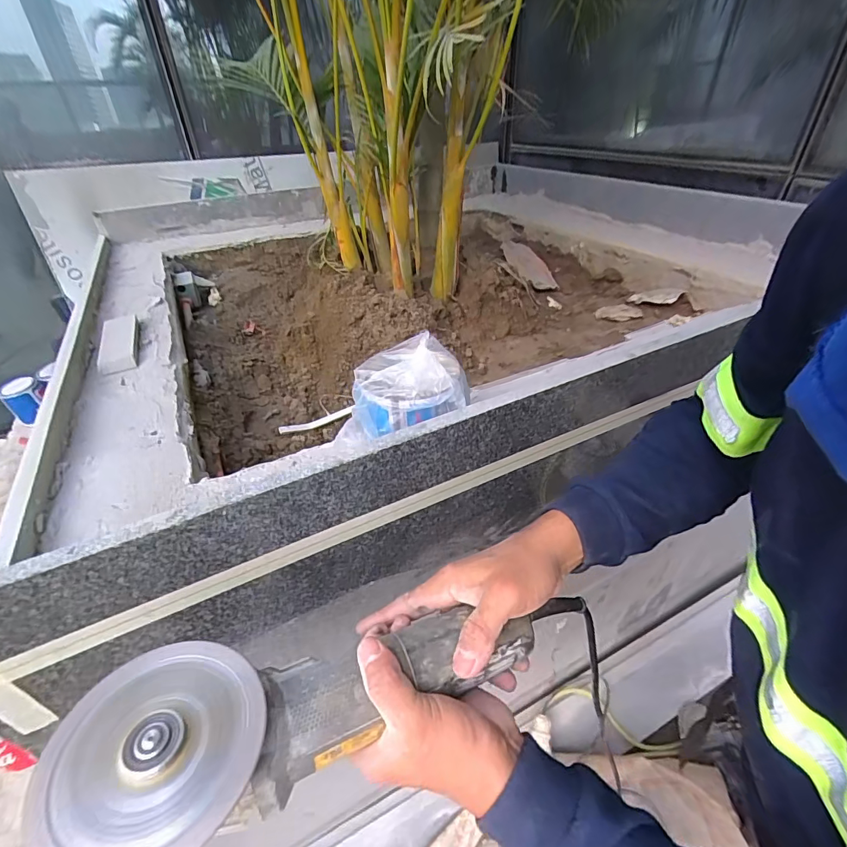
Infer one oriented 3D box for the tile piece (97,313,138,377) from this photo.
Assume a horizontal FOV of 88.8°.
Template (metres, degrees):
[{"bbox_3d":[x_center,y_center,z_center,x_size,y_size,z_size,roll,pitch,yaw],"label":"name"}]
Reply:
[{"bbox_3d":[-0.585,-0.158,0.828,0.065,0.010,0.250,-22,41,-18],"label":"tile piece"}]

